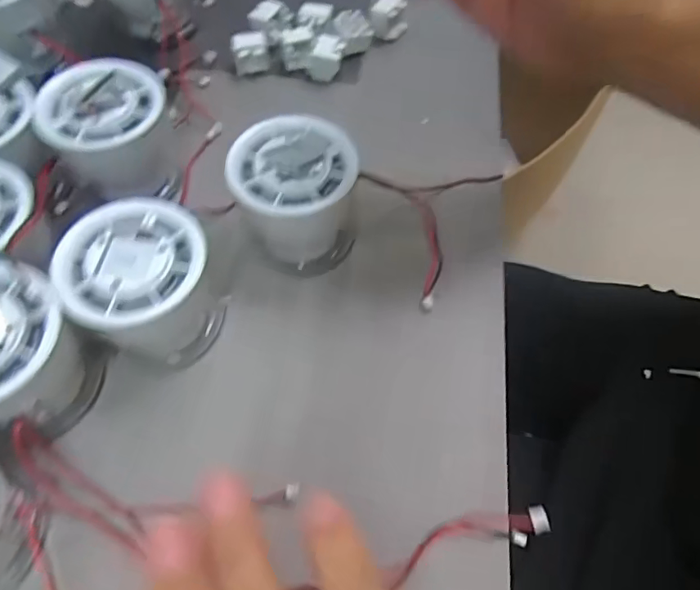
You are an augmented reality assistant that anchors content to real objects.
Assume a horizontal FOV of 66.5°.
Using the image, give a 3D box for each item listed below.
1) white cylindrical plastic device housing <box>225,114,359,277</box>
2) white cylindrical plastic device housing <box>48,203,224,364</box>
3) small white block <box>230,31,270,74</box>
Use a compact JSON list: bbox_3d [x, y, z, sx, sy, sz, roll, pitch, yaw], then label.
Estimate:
[{"bbox_3d":[-0.027,-0.045,0.257,0.055,0.056,0.055,2,60,1],"label":"white cylindrical plastic device housing"},{"bbox_3d":[-0.086,-0.002,0.231,0.055,0.054,0.057,0,60,0],"label":"white cylindrical plastic device housing"},{"bbox_3d":[-0.062,-0.151,0.334,0.022,0.024,0.012,-10,61,-6],"label":"small white block"}]

